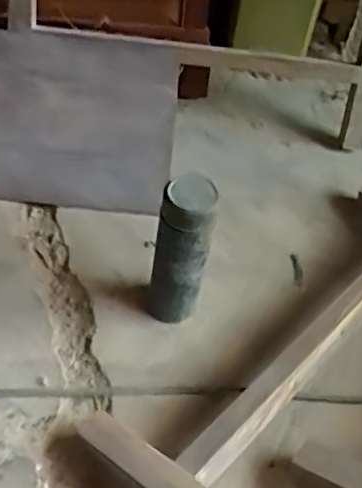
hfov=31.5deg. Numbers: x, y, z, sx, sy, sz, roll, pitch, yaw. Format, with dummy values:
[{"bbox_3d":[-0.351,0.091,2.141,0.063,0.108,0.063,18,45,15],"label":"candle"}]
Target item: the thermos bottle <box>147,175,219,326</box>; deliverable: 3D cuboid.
[{"bbox_3d":[-0.002,0.013,0.839,0.073,0.227,0.067,10,48,2],"label":"thermos bottle"}]

